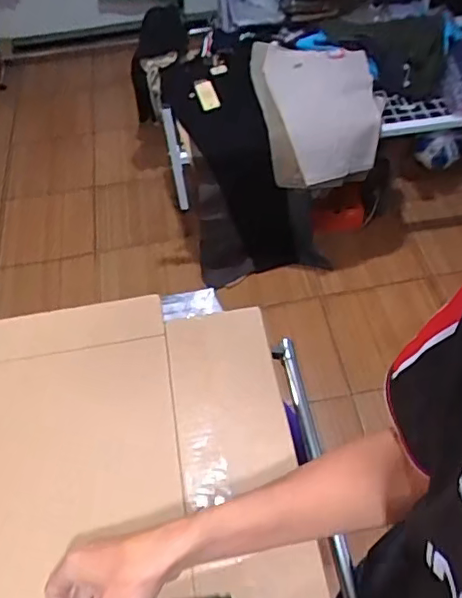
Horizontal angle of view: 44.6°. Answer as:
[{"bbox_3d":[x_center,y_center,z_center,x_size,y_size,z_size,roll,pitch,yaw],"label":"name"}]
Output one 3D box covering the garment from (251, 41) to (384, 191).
[{"bbox_3d":[0.291,-0.606,1.842,0.381,0.248,0.497,-7,50,0],"label":"garment"}]

